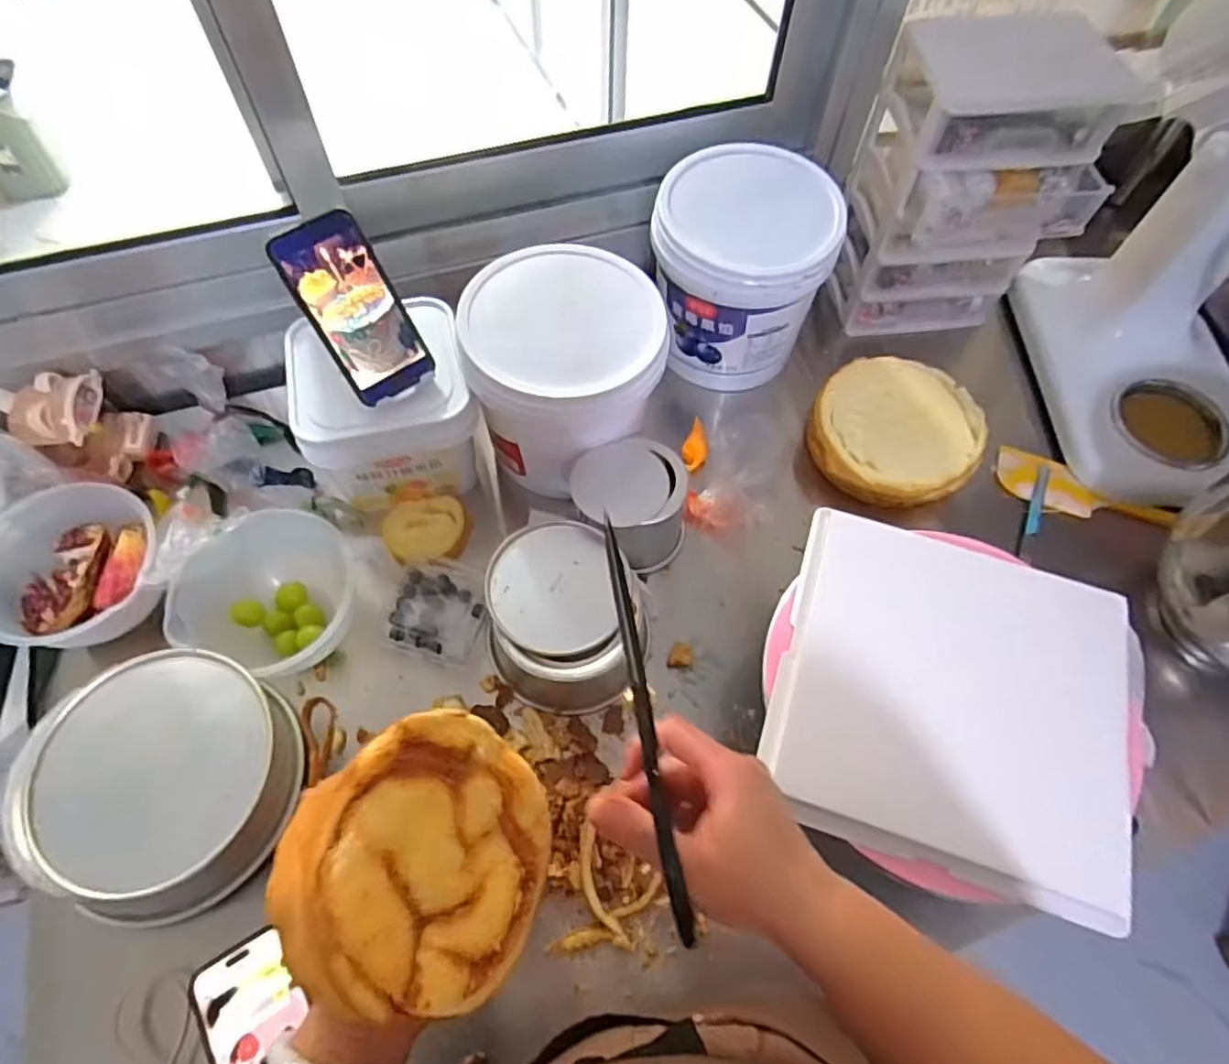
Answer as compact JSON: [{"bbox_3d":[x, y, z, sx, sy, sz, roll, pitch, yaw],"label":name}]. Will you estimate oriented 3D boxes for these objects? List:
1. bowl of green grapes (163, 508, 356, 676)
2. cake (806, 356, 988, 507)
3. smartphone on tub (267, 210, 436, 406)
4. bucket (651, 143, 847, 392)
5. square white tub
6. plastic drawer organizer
[{"bbox_3d":[-0.315,0.063,0.646,0.140,0.082,0.145,18,63,8],"label":"bowl of green grapes"},{"bbox_3d":[0.323,-0.118,0.779,0.182,0.045,0.174,1,62,-2],"label":"cake"},{"bbox_3d":[-0.230,-0.198,0.614,0.076,0.154,0.009,-36,28,-19],"label":"smartphone on tub"},{"bbox_3d":[0.141,-0.293,0.791,0.188,0.199,0.177,24,64,11],"label":"bucket"},{"bbox_3d":[-0.234,-0.132,0.724,0.166,0.141,0.158,-14,63,-10],"label":"square white tub"},{"bbox_3d":[0.394,-0.370,0.796,0.200,0.283,0.166,-1,62,-3],"label":"plastic drawer organizer"}]

